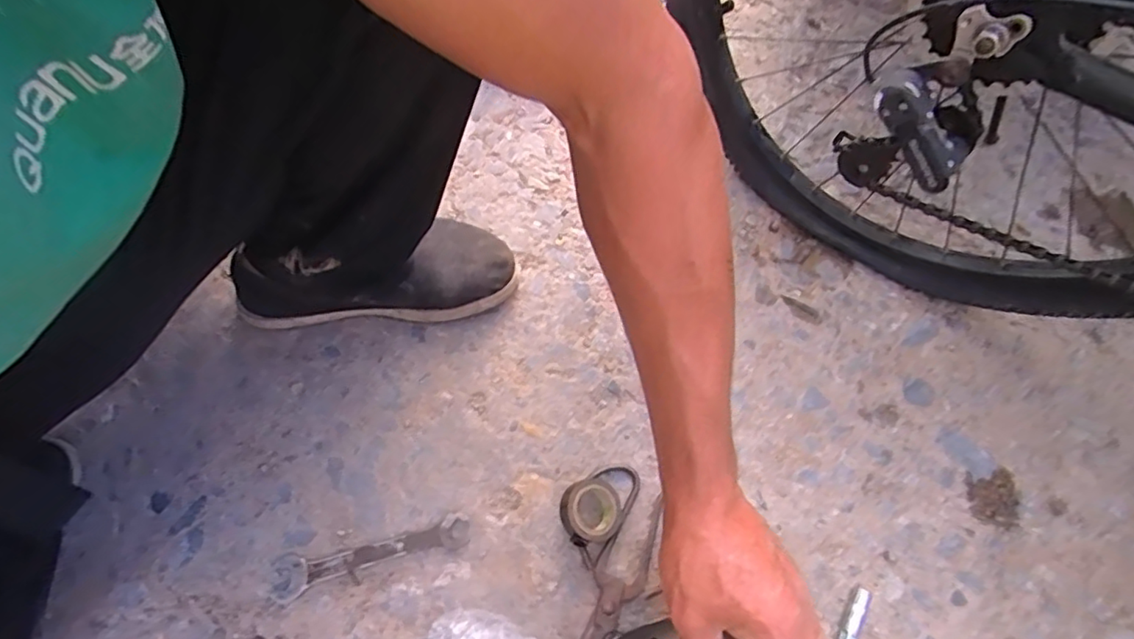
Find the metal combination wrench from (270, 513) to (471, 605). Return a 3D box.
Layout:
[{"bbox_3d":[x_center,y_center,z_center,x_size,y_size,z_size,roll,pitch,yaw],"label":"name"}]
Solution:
[{"bbox_3d":[-0.160,0.193,0.487,0.158,0.010,0.032,-14,66,-8],"label":"metal combination wrench"}]

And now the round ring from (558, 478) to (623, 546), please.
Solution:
[{"bbox_3d":[0.022,0.162,0.496,0.054,0.029,0.047,-14,66,-8],"label":"round ring"}]

